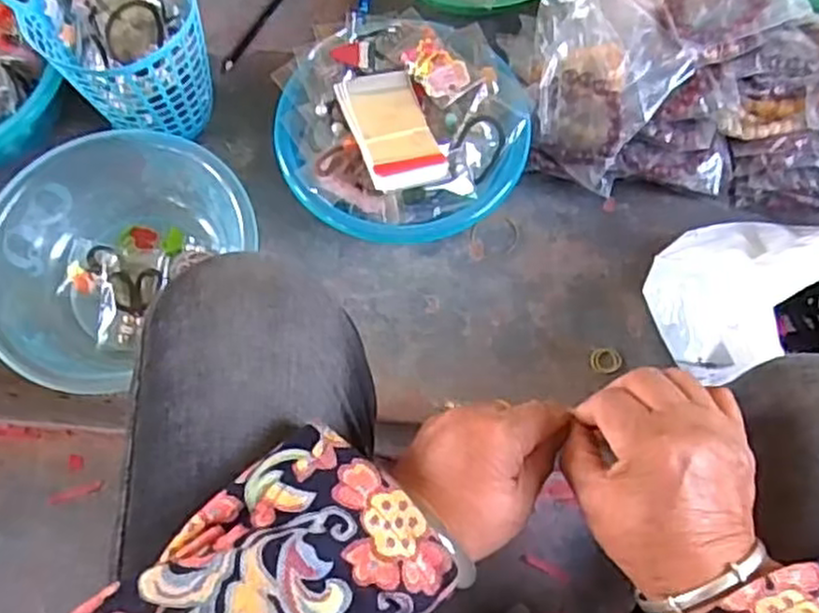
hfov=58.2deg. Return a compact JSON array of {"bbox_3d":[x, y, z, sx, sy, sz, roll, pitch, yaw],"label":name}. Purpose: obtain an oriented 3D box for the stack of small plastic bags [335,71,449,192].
[{"bbox_3d":[-0.015,-0.159,0.643,0.069,0.013,0.123,-20,70,-8],"label":"stack of small plastic bags"}]

